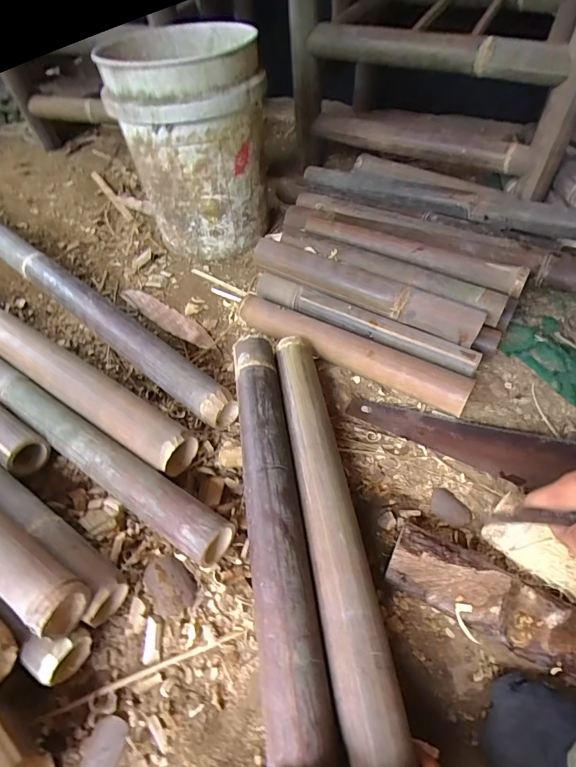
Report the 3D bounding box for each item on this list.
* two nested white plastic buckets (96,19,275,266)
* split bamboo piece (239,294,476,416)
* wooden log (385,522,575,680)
[{"bbox_3d":[-0.193,-0.486,0.867,0.277,0.369,0.295,-7,50,-5],"label":"two nested white plastic buckets"},{"bbox_3d":[0.096,-0.057,0.687,0.412,0.061,0.064,26,55,21],"label":"split bamboo piece"},{"bbox_3d":[0.238,0.239,0.446,0.252,0.063,0.087,23,54,19],"label":"wooden log"}]

